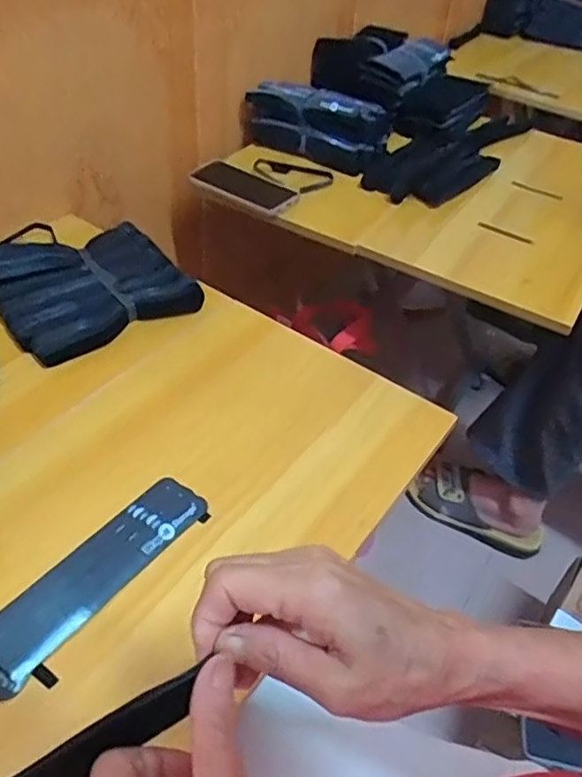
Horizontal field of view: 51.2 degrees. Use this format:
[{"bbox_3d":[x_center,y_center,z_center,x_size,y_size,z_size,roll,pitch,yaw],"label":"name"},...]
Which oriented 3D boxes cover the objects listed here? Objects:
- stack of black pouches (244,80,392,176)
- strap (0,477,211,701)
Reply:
[{"bbox_3d":[0.035,-0.435,1.004,0.245,0.081,0.080,17,46,11],"label":"stack of black pouches"},{"bbox_3d":[-0.150,0.142,0.467,0.061,0.011,0.199,30,50,22],"label":"strap"}]

